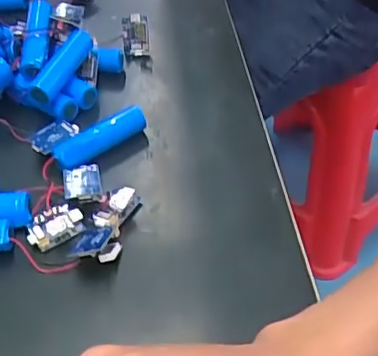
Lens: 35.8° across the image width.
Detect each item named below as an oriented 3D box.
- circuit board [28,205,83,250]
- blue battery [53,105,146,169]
[{"bbox_3d":[-0.079,0.028,0.344,0.032,0.008,0.021,-32,52,-27],"label":"circuit board"},{"bbox_3d":[-0.059,-0.026,0.387,0.064,0.021,0.017,-31,52,-26],"label":"blue battery"}]

